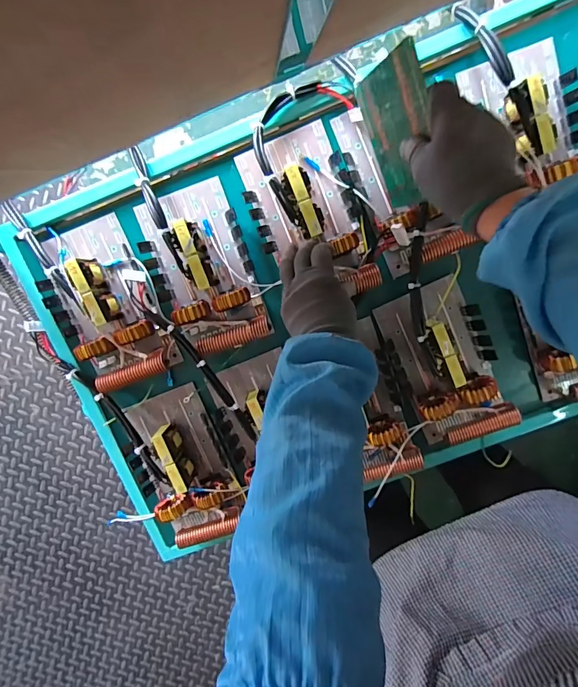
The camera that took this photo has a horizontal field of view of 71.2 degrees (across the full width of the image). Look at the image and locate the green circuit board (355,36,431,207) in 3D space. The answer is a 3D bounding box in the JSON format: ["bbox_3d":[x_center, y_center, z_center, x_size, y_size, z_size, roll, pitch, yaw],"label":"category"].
[{"bbox_3d":[0.121,-0.224,0.438,0.005,0.116,0.142,-26,108,-7],"label":"green circuit board"}]

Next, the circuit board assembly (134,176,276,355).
[{"bbox_3d":[-0.122,-0.100,0.546,0.136,0.054,0.220,-18,99,4],"label":"circuit board assembly"}]

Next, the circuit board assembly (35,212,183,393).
[{"bbox_3d":[-0.255,-0.052,0.554,0.147,0.058,0.233,-25,98,5],"label":"circuit board assembly"}]

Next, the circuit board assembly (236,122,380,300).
[{"bbox_3d":[0.032,-0.170,0.529,0.150,0.057,0.222,-20,99,4],"label":"circuit board assembly"}]

